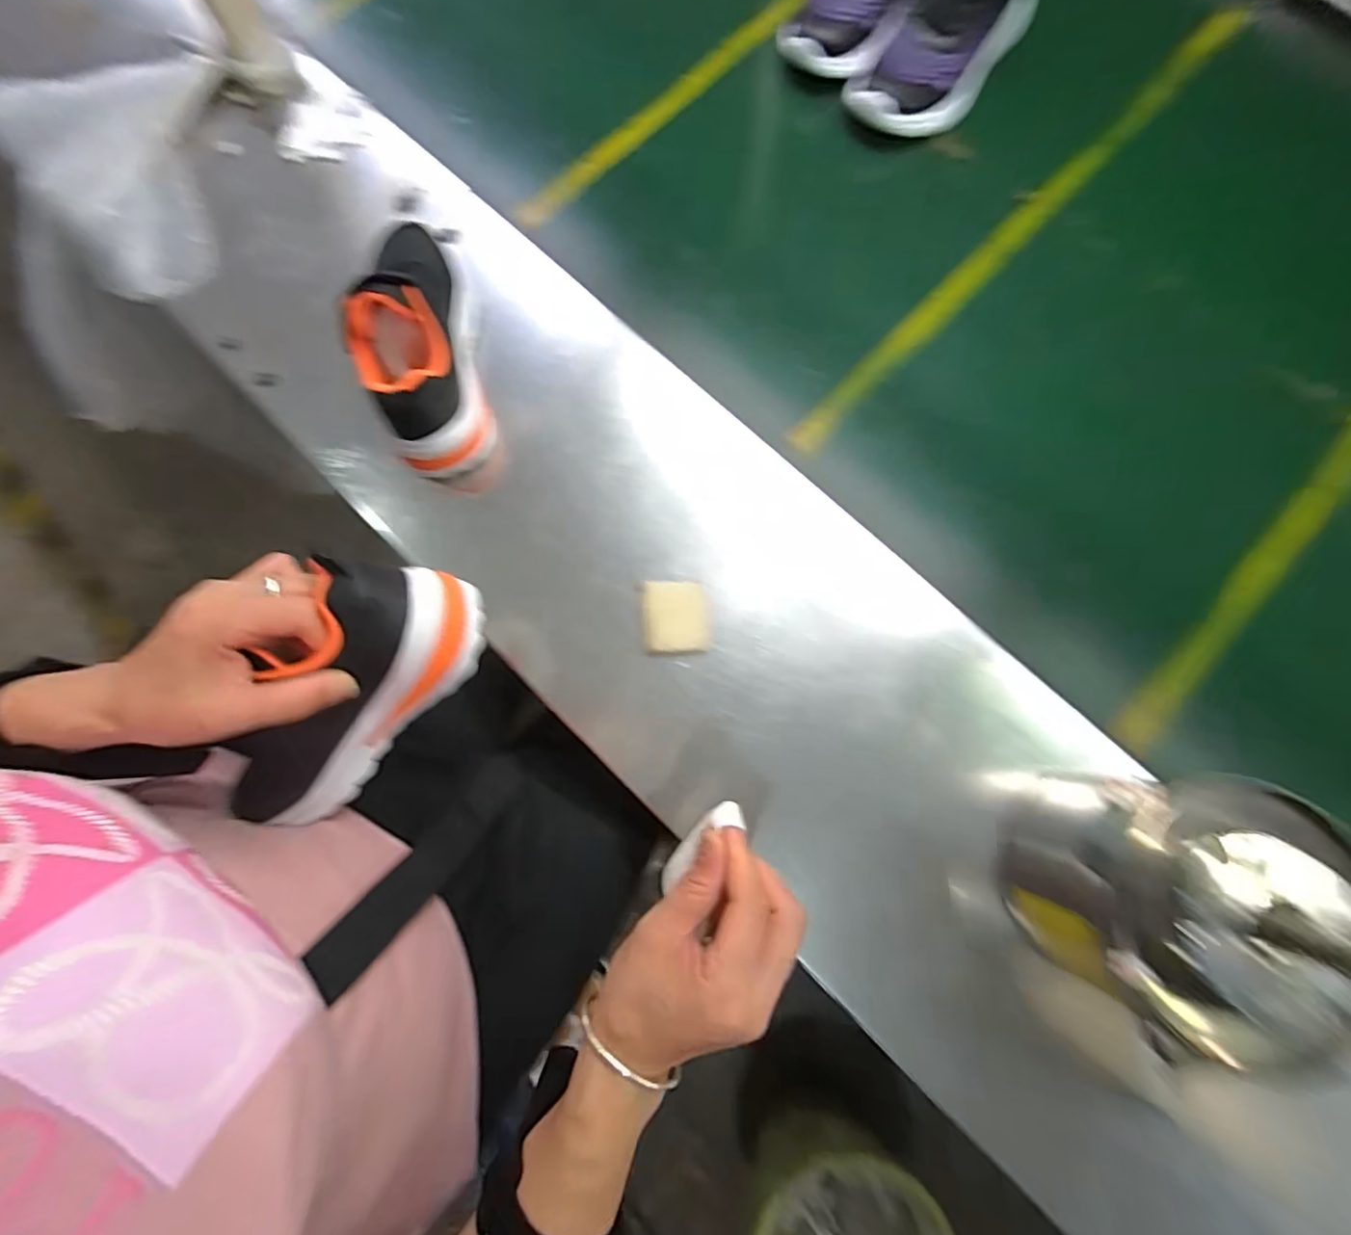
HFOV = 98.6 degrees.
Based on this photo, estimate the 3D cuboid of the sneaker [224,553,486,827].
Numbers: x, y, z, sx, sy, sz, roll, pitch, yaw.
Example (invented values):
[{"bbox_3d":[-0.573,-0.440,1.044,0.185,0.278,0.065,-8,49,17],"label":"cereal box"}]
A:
[{"bbox_3d":[-0.201,0.058,0.354,0.076,0.084,0.197,39,101,8],"label":"sneaker"}]

